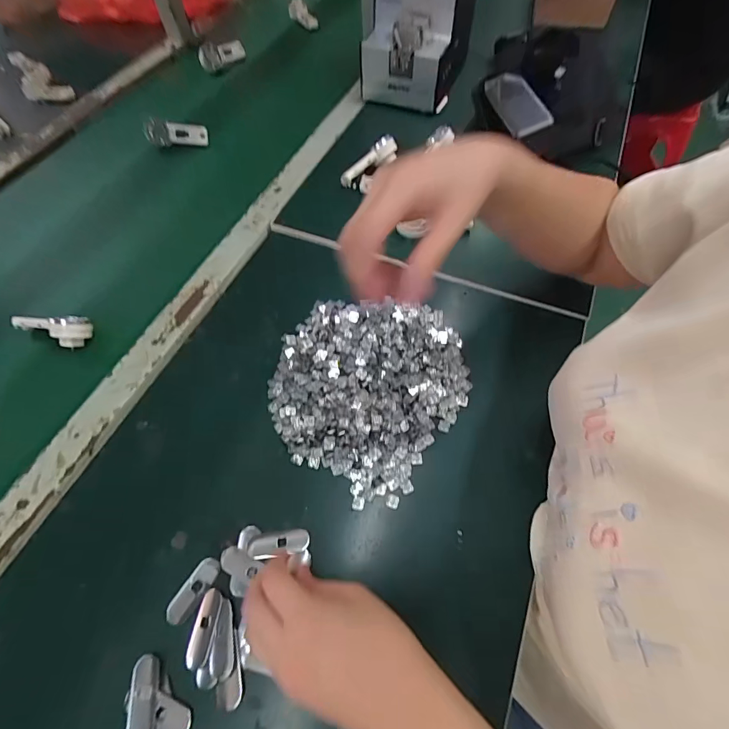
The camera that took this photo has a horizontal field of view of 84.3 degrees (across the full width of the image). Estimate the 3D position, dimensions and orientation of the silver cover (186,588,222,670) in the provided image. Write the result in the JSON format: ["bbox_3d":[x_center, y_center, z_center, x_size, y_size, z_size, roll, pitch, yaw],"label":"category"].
[{"bbox_3d":[-0.121,0.199,0.305,0.016,0.004,0.050,7,60,6],"label":"silver cover"}]

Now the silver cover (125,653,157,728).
[{"bbox_3d":[-0.158,0.237,0.286,0.017,0.010,0.050,-14,60,-7],"label":"silver cover"}]

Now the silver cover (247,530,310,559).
[{"bbox_3d":[-0.071,0.149,0.336,0.049,0.004,0.018,-9,59,-3],"label":"silver cover"}]

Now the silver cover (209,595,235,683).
[{"bbox_3d":[-0.105,0.204,0.301,0.017,0.004,0.050,-5,59,-1],"label":"silver cover"}]

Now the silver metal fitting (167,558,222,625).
[{"bbox_3d":[-0.136,0.178,0.319,0.017,0.004,0.050,29,64,18],"label":"silver metal fitting"}]

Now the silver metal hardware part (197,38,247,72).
[{"bbox_3d":[-0.274,-0.600,0.781,0.090,0.040,0.041,-26,61,-12],"label":"silver metal hardware part"}]

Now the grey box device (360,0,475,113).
[{"bbox_3d":[0.088,-0.530,0.638,0.152,0.158,0.164,13,61,9],"label":"grey box device"}]

